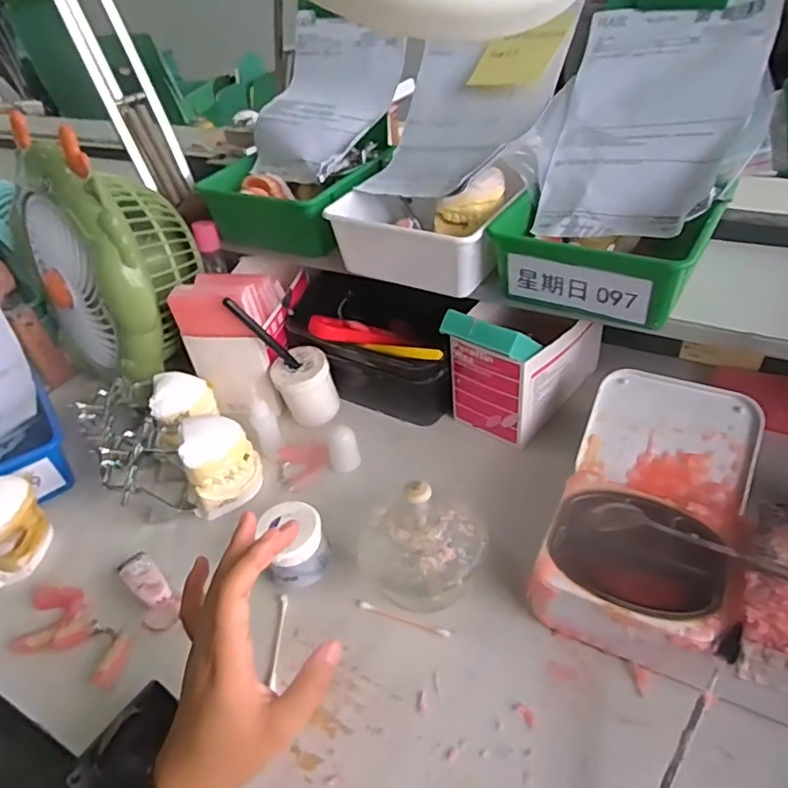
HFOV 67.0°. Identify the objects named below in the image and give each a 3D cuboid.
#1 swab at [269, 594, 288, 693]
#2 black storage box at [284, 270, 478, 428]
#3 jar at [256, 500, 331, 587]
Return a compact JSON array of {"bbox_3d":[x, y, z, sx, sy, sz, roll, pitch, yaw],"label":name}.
[{"bbox_3d":[-0.085,0.182,0.445,0.006,0.004,0.070,-5,40,3],"label":"swab"},{"bbox_3d":[-0.016,-0.058,0.640,0.197,0.100,0.133,13,44,22],"label":"black storage box"},{"bbox_3d":[-0.078,0.118,0.471,0.047,0.046,0.049,-4,40,4],"label":"jar"}]

